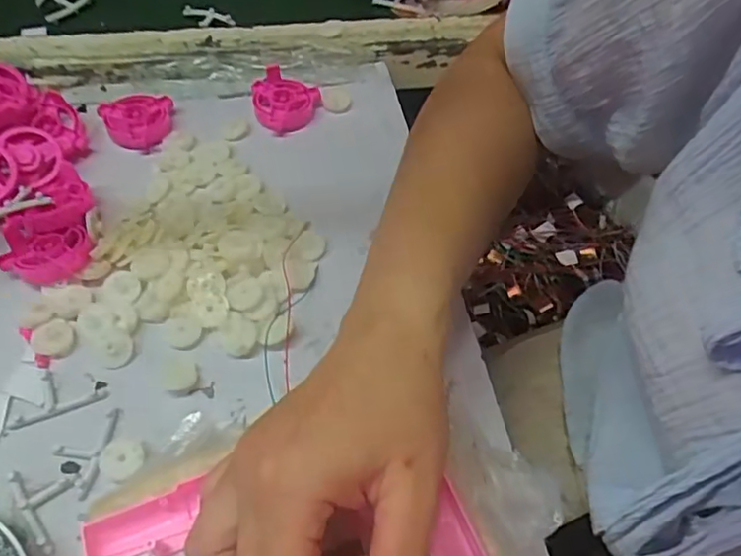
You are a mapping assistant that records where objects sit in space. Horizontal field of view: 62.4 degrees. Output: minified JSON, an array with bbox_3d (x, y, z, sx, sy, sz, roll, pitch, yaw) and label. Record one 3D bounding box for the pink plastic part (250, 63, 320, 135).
[{"bbox_3d":[-0.068,-0.147,0.500,0.054,0.029,0.053,2,54,-3],"label":"pink plastic part"}]

